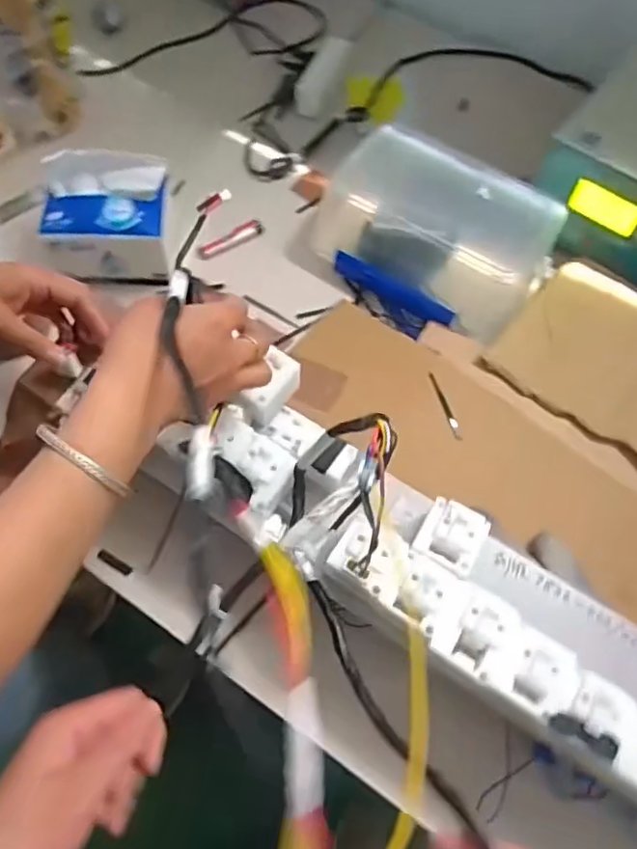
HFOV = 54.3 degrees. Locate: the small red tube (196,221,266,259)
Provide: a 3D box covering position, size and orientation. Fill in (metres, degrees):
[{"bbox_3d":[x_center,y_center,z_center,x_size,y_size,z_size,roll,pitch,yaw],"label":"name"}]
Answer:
[{"bbox_3d":[-0.100,-0.213,0.713,0.085,0.009,0.019,-32,69,-19],"label":"small red tube"}]

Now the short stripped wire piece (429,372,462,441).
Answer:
[{"bbox_3d":[0.127,-0.018,0.620,0.007,0.004,0.078,-13,64,-10],"label":"short stripped wire piece"}]

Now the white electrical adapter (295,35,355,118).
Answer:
[{"bbox_3d":[0.007,-0.460,0.817,0.041,0.030,0.112,27,77,0],"label":"white electrical adapter"}]

